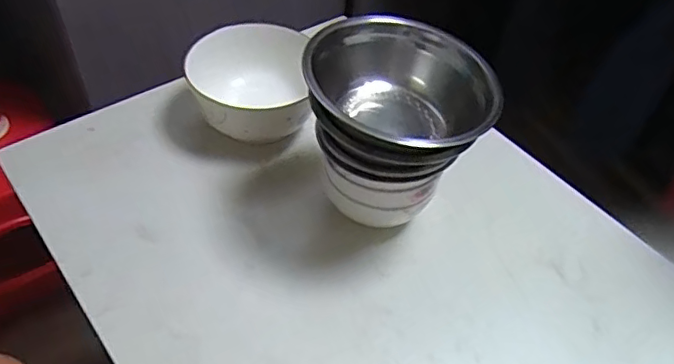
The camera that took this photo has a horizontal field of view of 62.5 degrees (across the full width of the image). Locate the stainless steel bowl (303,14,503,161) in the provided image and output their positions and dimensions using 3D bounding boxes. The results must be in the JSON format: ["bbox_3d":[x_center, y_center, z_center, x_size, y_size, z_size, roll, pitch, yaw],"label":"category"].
[{"bbox_3d":[0.056,-0.076,0.489,0.159,0.081,0.145,3,50,-3],"label":"stainless steel bowl"}]

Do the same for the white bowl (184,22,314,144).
[{"bbox_3d":[-0.099,-0.098,0.623,0.117,0.088,0.125,3,50,-3],"label":"white bowl"}]

